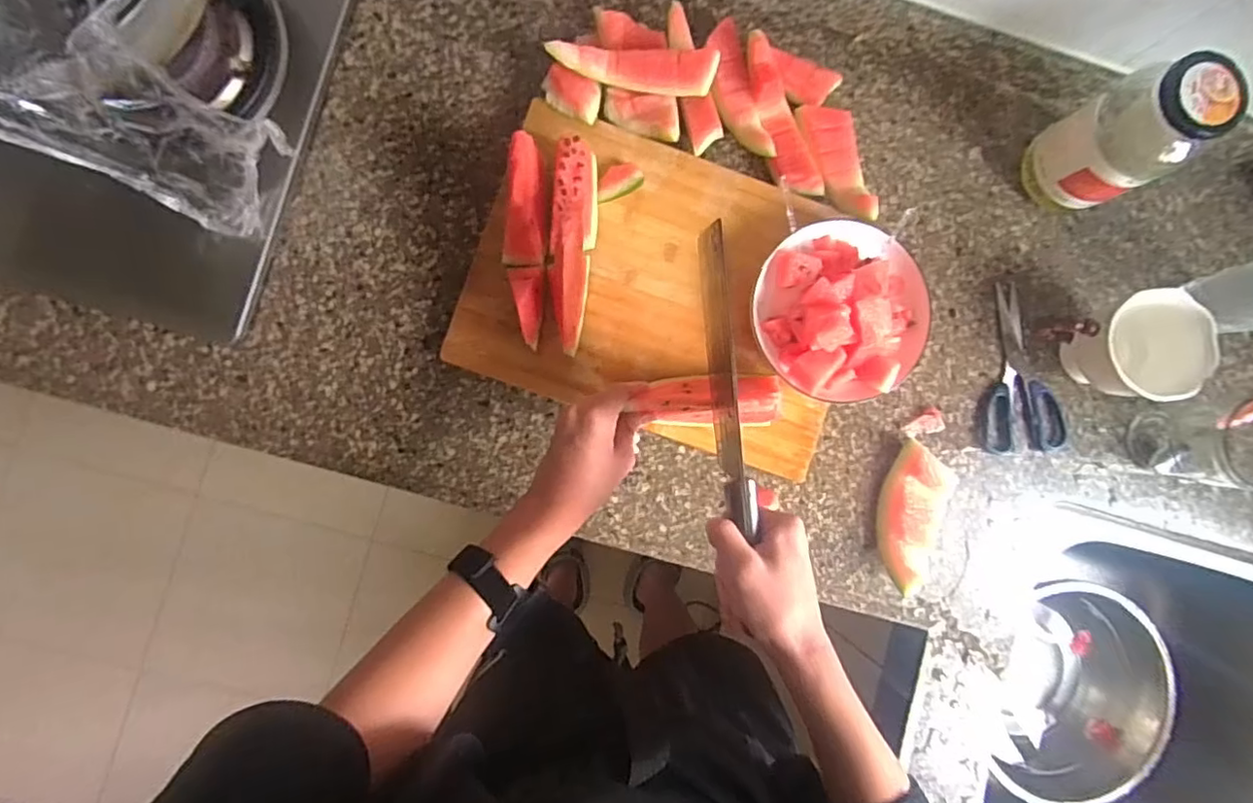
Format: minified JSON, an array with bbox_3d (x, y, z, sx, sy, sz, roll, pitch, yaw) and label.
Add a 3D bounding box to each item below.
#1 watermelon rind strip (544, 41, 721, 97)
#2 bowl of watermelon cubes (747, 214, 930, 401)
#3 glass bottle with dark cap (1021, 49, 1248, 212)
[{"bbox_3d":[0.010,-0.311,0.560,0.154,0.042,0.038,-6,89,-5],"label":"watermelon rind strip"},{"bbox_3d":[0.205,-0.088,0.574,0.167,0.090,0.163,0,88,-5],"label":"bowl of watermelon cubes"},{"bbox_3d":[0.456,-0.245,0.560,0.067,0.173,0.084,1,89,-5],"label":"glass bottle with dark cap"}]

